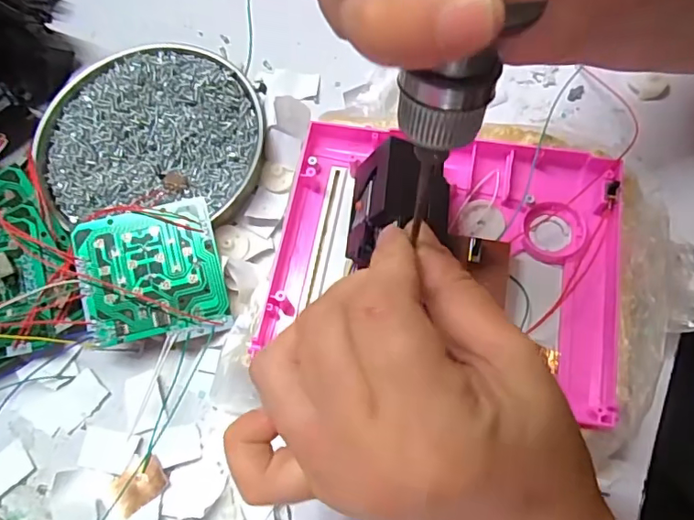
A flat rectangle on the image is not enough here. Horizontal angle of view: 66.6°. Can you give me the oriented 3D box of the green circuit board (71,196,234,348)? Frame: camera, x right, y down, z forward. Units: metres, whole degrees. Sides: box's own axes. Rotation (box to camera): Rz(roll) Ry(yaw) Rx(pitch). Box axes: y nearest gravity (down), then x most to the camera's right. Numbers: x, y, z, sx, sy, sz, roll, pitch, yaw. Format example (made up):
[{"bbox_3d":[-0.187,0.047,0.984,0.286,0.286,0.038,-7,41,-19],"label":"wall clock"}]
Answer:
[{"bbox_3d":[-0.104,0.008,0.280,0.070,0.004,0.073,-14,82,-8],"label":"green circuit board"}]

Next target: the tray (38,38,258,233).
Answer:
[{"bbox_3d":[-0.120,-0.076,0.324,0.131,0.026,0.116,-7,70,1],"label":"tray"}]

